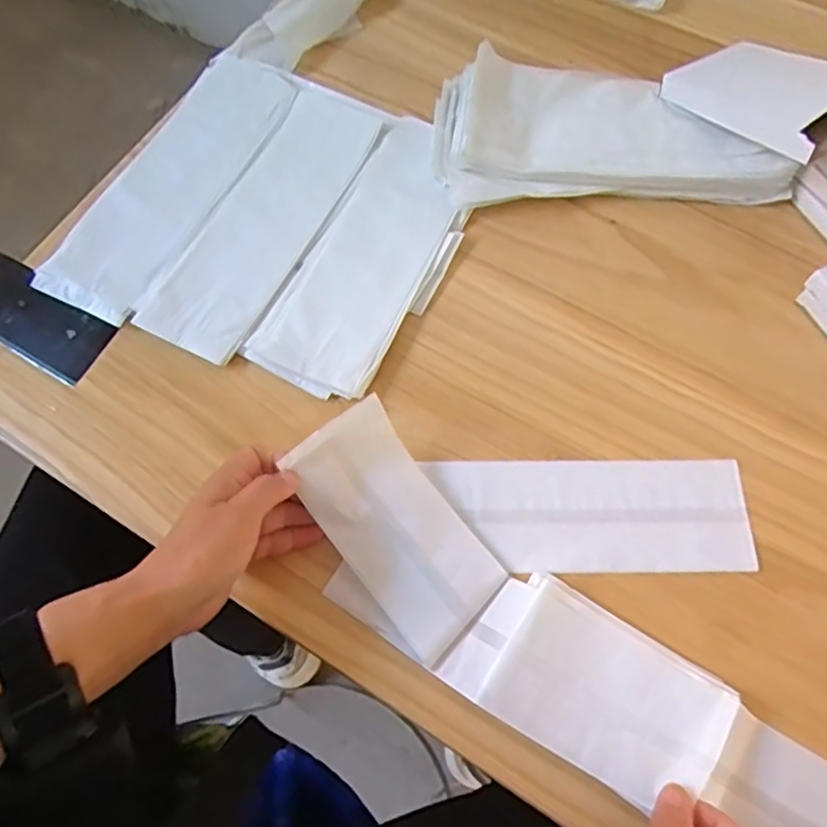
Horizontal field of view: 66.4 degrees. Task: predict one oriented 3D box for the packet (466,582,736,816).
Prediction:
[{"bbox_3d":[0.113,0.162,0.365,0.122,0.013,0.084,30,71,13],"label":"packet"}]

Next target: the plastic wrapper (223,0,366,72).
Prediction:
[{"bbox_3d":[-0.092,-0.372,0.587,0.057,0.020,0.170,39,74,16],"label":"plastic wrapper"}]

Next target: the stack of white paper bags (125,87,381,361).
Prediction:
[{"bbox_3d":[-0.116,-0.157,0.506,0.085,0.009,0.251,24,70,12],"label":"stack of white paper bags"}]

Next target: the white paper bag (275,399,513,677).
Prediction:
[{"bbox_3d":[-0.011,0.071,0.399,0.074,0.008,0.155,-34,83,-12],"label":"white paper bag"}]

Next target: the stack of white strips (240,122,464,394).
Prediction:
[{"bbox_3d":[-0.027,-0.124,0.486,0.101,0.013,0.240,25,70,12],"label":"stack of white strips"}]

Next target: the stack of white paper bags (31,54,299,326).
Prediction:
[{"bbox_3d":[-0.197,-0.194,0.519,0.094,0.008,0.261,24,70,12],"label":"stack of white paper bags"}]

